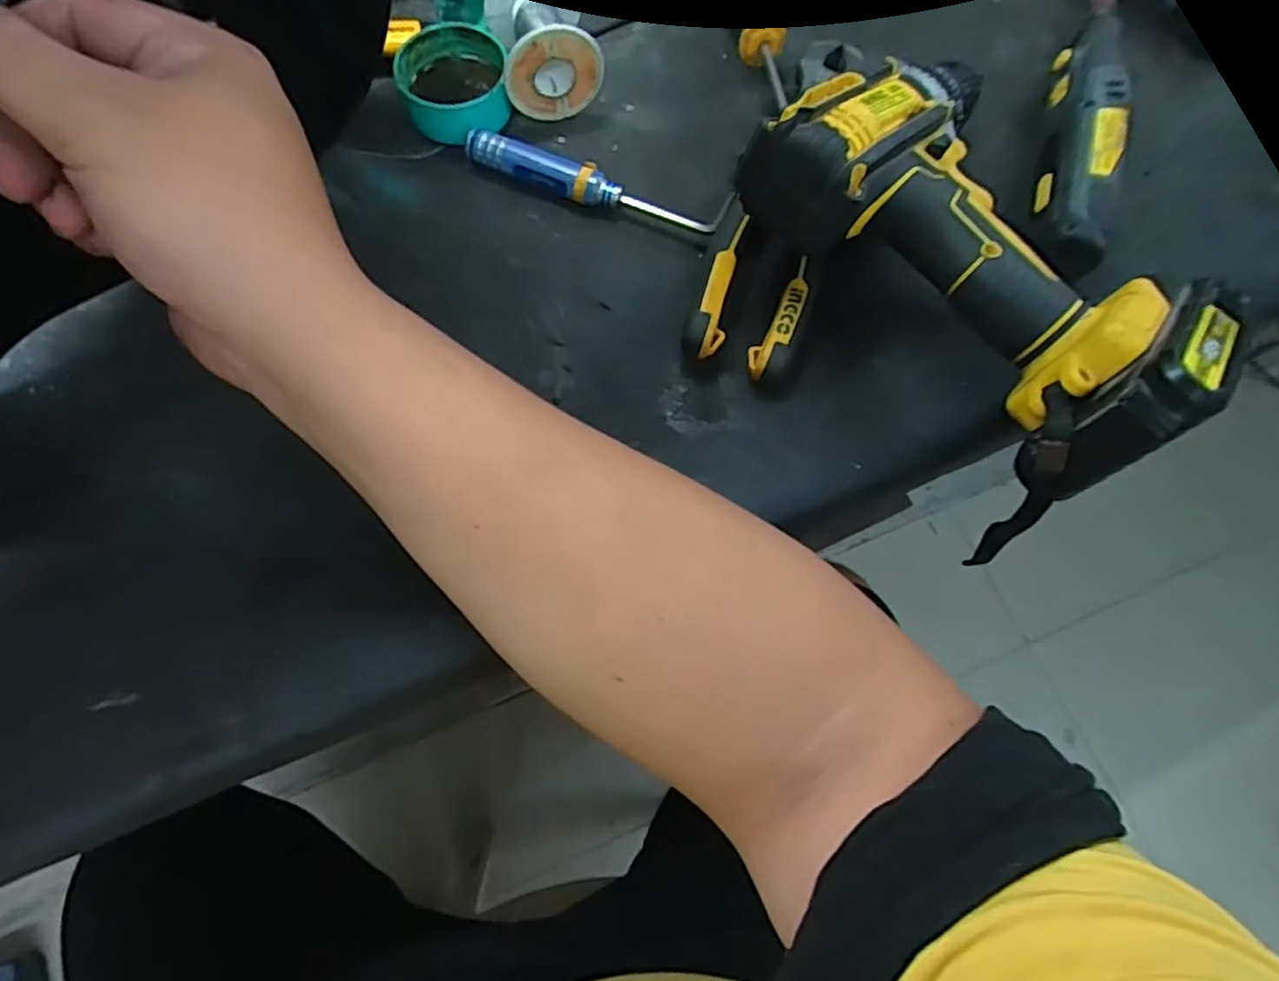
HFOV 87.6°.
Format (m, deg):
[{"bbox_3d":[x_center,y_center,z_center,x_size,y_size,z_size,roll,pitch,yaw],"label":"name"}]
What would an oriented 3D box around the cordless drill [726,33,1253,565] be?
[{"bbox_3d":[0.154,-0.103,0.287,0.147,0.066,0.196,-34,76,-13],"label":"cordless drill"}]

